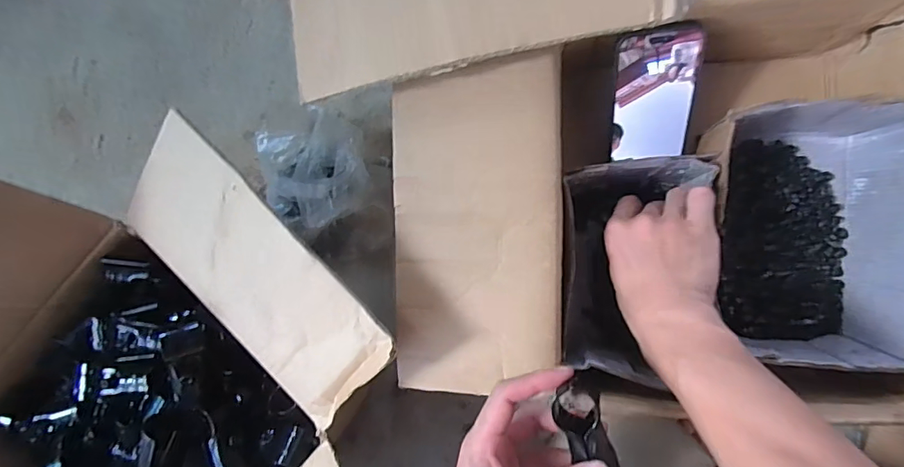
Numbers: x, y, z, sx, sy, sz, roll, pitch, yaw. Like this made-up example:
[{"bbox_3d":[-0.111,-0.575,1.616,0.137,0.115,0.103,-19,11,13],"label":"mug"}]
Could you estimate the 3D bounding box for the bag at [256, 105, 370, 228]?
[{"bbox_3d":[-0.139,-0.069,0.486,0.120,0.066,0.114,8,93,8],"label":"bag"}]

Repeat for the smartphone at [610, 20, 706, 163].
[{"bbox_3d":[0.181,-0.121,0.431,0.070,0.004,0.125,-4,132,10],"label":"smartphone"}]

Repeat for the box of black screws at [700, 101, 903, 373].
[{"bbox_3d":[0.302,-0.003,0.421,0.153,0.099,0.216,4,92,8],"label":"box of black screws"}]

